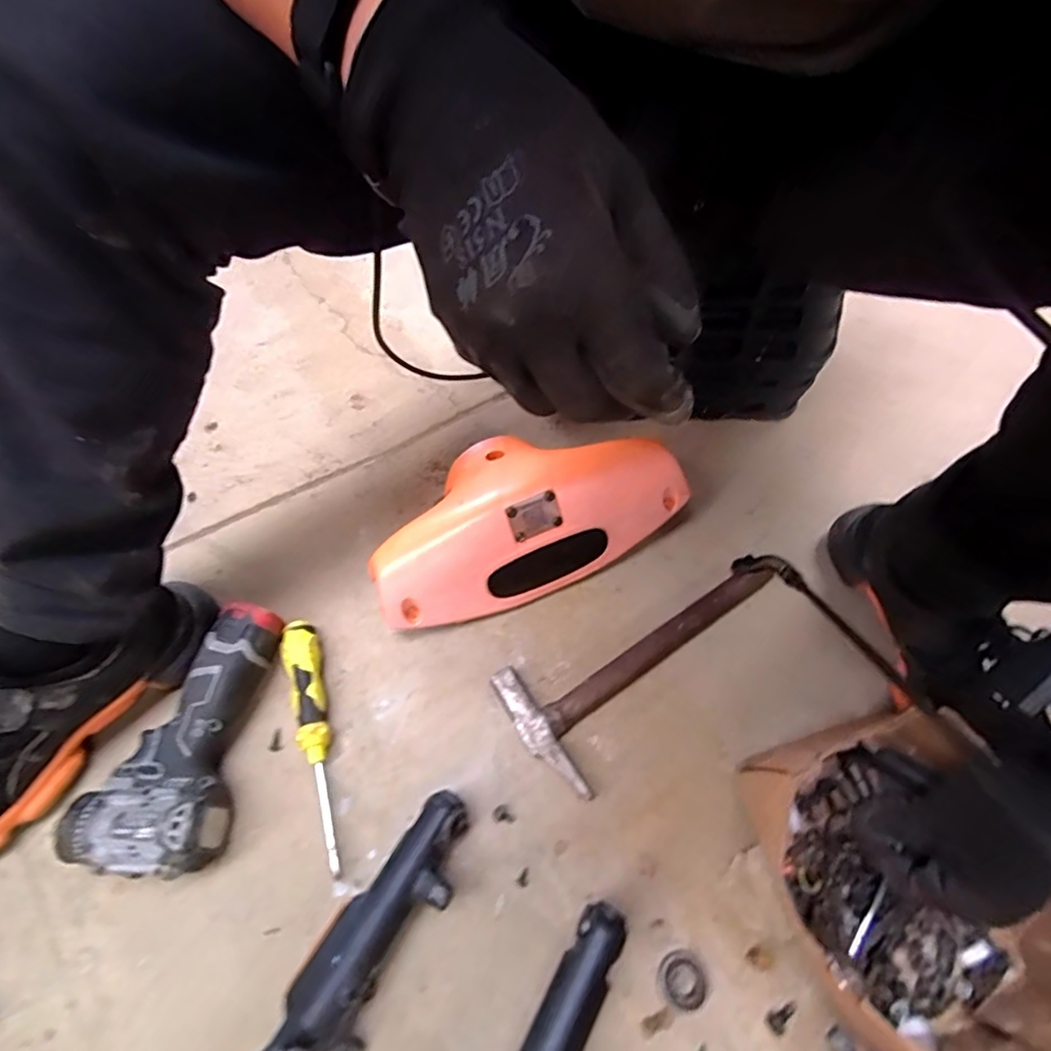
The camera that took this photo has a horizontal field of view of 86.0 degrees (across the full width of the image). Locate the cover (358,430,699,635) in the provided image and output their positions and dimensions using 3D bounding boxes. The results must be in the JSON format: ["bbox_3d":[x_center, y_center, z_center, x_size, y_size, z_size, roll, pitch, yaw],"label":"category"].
[{"bbox_3d":[-0.011,-0.025,0.532,0.293,0.105,0.167,-22,63,-11],"label":"cover"}]

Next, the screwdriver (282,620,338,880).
[{"bbox_3d":[-0.173,0.174,0.466,0.027,0.024,0.199,-16,63,-9],"label":"screwdriver"}]

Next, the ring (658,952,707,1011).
[{"bbox_3d":[0.110,0.319,0.395,0.033,0.007,0.030,0,62,0],"label":"ring"}]

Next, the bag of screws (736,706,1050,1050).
[{"bbox_3d":[0.260,0.242,0.387,0.173,0.098,0.208,-28,65,-14],"label":"bag of screws"}]

